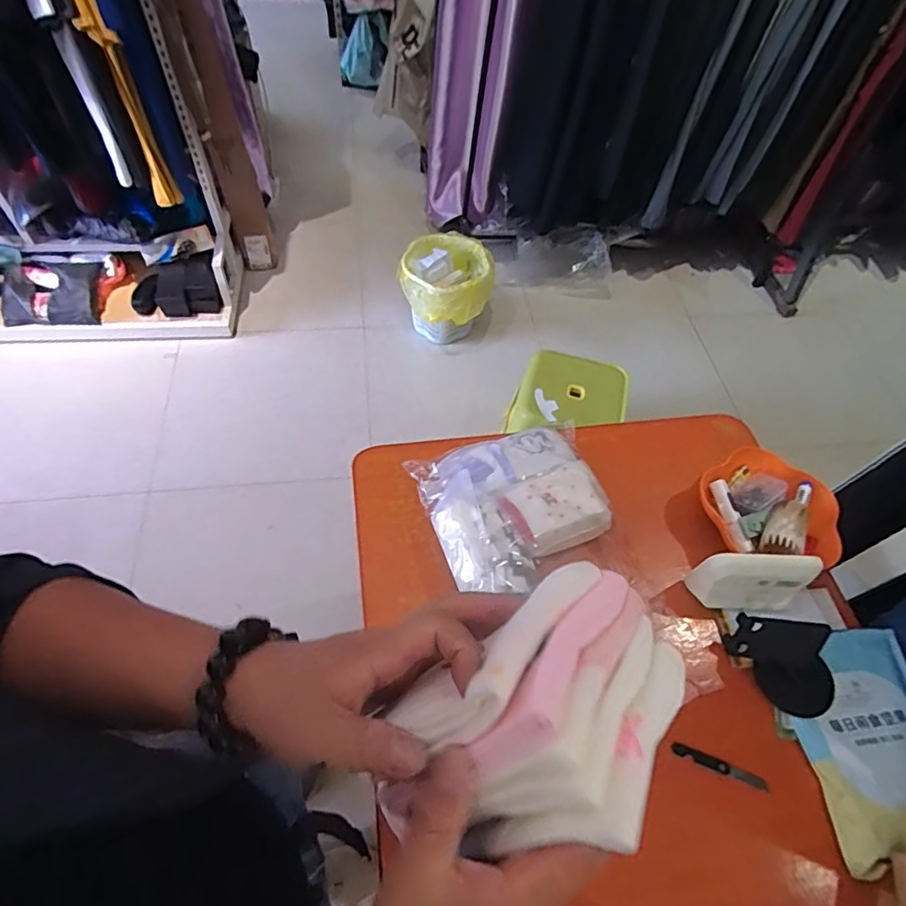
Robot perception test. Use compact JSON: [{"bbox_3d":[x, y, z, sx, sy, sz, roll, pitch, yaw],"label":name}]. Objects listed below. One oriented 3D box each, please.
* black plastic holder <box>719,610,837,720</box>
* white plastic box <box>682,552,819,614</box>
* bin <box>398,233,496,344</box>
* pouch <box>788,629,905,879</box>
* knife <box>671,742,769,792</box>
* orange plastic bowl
[{"bbox_3d":[0.410,0.250,0.654,0.130,0.093,0.083,33,61,16],"label":"black plastic holder"},{"bbox_3d":[0.379,0.165,0.696,0.140,0.096,0.041,4,57,-2],"label":"white plastic box"},{"bbox_3d":[-0.023,-0.505,1.781,0.284,0.274,0.284,1,57,-3],"label":"bin"},{"bbox_3d":[0.503,0.342,0.649,0.175,0.029,0.240,-4,59,-6],"label":"pouch"},{"bbox_3d":[0.312,0.367,0.640,0.107,0.006,0.013,21,60,9],"label":"knife"},{"bbox_3d":[0.452,0.074,0.779,0.175,0.046,0.182,1,57,-3],"label":"orange plastic bowl"}]

